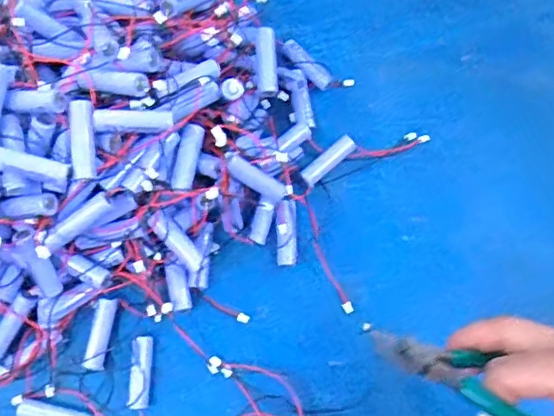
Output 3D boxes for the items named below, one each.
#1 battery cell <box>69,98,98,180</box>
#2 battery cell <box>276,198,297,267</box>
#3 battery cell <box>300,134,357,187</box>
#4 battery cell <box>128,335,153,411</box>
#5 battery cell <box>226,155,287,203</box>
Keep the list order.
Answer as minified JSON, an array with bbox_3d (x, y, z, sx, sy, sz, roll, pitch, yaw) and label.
[{"bbox_3d":[-0.122,-0.043,0.352,0.014,0.013,0.048,-4,91,-2],"label":"battery cell"},{"bbox_3d":[0.007,0.019,0.425,0.015,0.014,0.049,-2,83,-2],"label":"battery cell"},{"bbox_3d":[0.039,-0.036,0.438,0.049,0.014,0.015,-42,82,-9],"label":"battery cell"},{"bbox_3d":[-0.097,0.117,0.401,0.014,0.014,0.050,1,78,-1],"label":"battery cell"},{"bbox_3d":[-0.014,-0.020,0.394,0.062,0.018,0.016,33,75,-40],"label":"battery cell"}]

